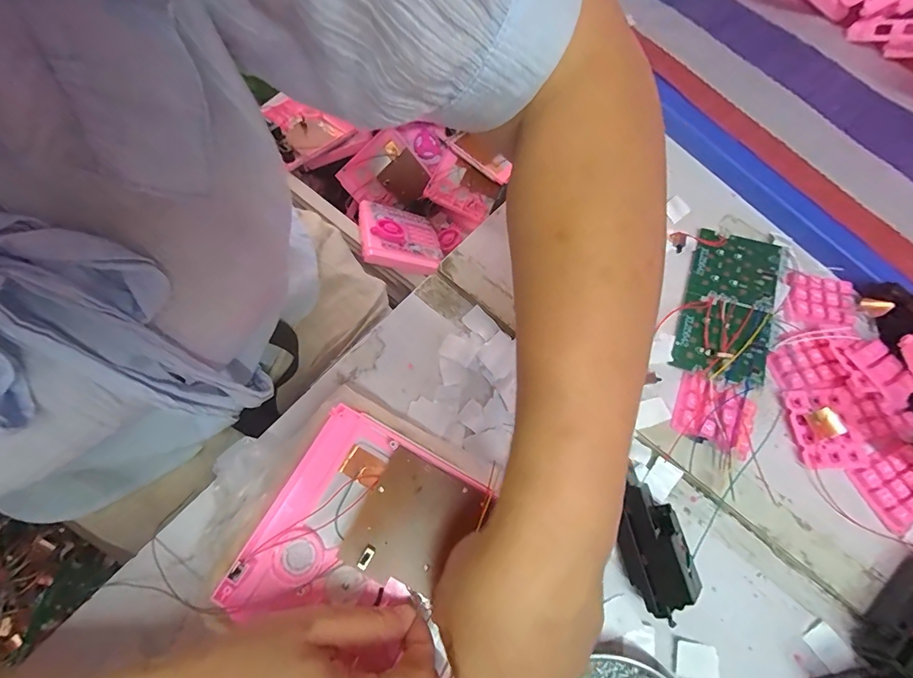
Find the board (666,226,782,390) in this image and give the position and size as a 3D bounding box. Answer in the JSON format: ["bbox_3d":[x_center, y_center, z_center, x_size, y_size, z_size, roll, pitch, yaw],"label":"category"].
[{"bbox_3d":[0.230,-0.029,0.363,0.064,0.015,0.139,21,69,6],"label":"board"}]

